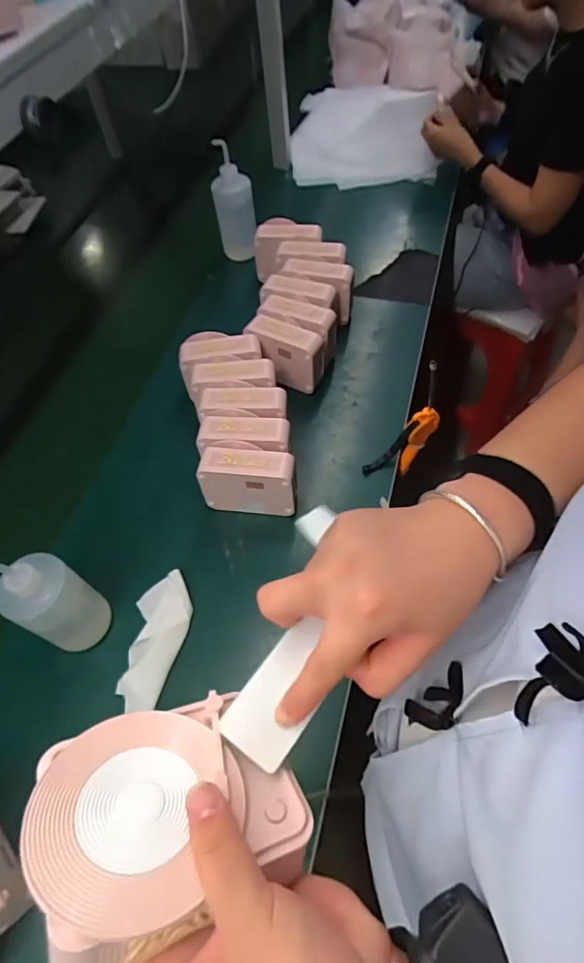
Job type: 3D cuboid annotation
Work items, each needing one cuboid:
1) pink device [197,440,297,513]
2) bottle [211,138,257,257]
[{"bbox_3d":[-0.058,-0.003,0.692,0.128,0.096,0.056,3,58,7],"label":"pink device"},{"bbox_3d":[-0.112,-0.531,0.970,0.076,0.194,0.068,-8,57,0],"label":"bottle"}]

